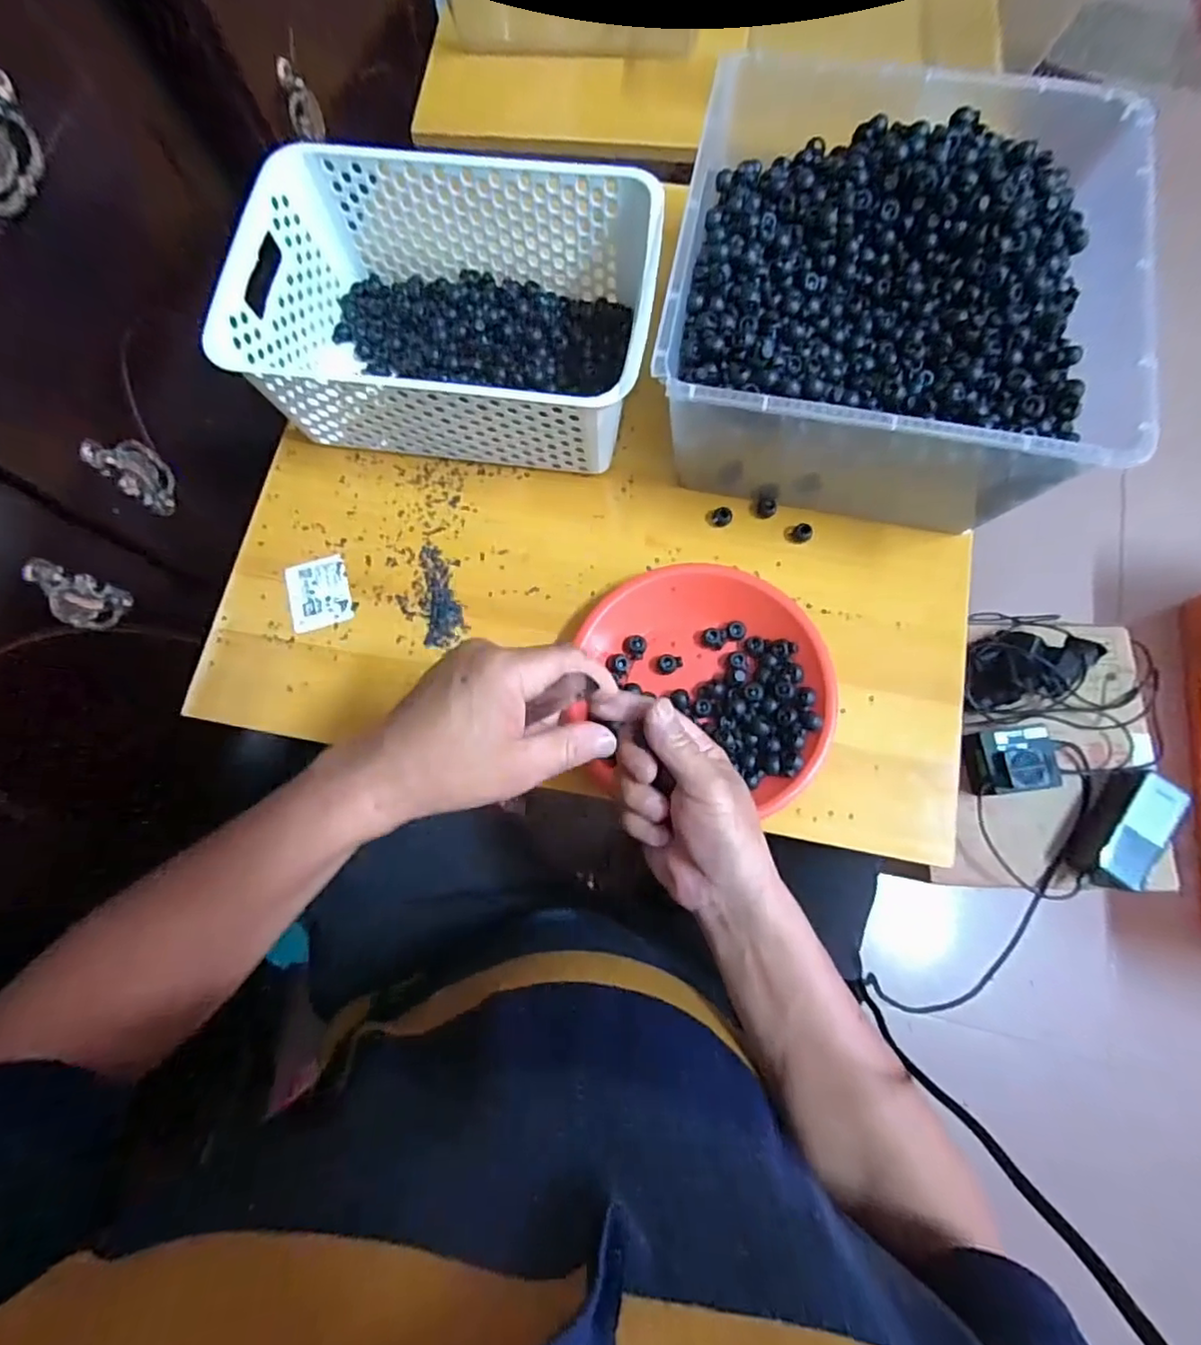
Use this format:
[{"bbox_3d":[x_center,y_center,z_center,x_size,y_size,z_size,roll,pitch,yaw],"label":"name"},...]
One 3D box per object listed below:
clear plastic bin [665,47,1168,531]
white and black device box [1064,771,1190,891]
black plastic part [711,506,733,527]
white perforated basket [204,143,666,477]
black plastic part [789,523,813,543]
[{"bbox_3d":[0.208,-0.268,0.459,0.290,0.144,0.291,13,76,5],"label":"clear plastic bin"},{"bbox_3d":[0.581,0.172,0.659,0.066,0.044,0.134,27,78,8],"label":"white and black device box"},{"bbox_3d":[0.101,-0.129,0.496,0.016,0.011,0.016,0,76,2],"label":"black plastic part"},{"bbox_3d":[-0.114,-0.286,0.486,0.304,0.114,0.201,8,76,4],"label":"white perforated basket"},{"bbox_3d":[0.165,-0.115,0.490,0.016,0.013,0.015,0,76,2],"label":"black plastic part"}]

